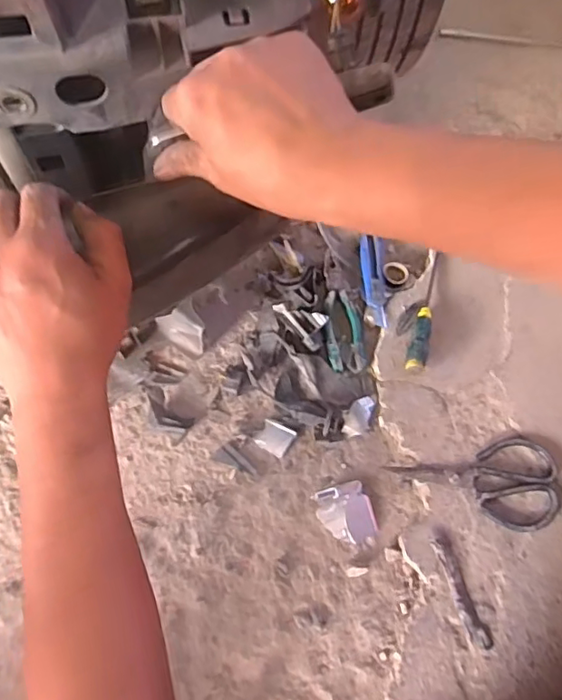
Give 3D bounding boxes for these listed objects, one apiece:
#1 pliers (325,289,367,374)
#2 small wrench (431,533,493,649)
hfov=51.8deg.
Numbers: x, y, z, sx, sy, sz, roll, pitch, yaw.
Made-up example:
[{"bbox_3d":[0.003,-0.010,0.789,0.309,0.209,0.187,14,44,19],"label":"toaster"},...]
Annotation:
[{"bbox_3d":[0.094,-0.030,0.867,0.056,0.016,0.129,-6,65,-4],"label":"pliers"},{"bbox_3d":[0.223,0.298,0.715,0.024,0.006,0.135,-18,67,-9],"label":"small wrench"}]

